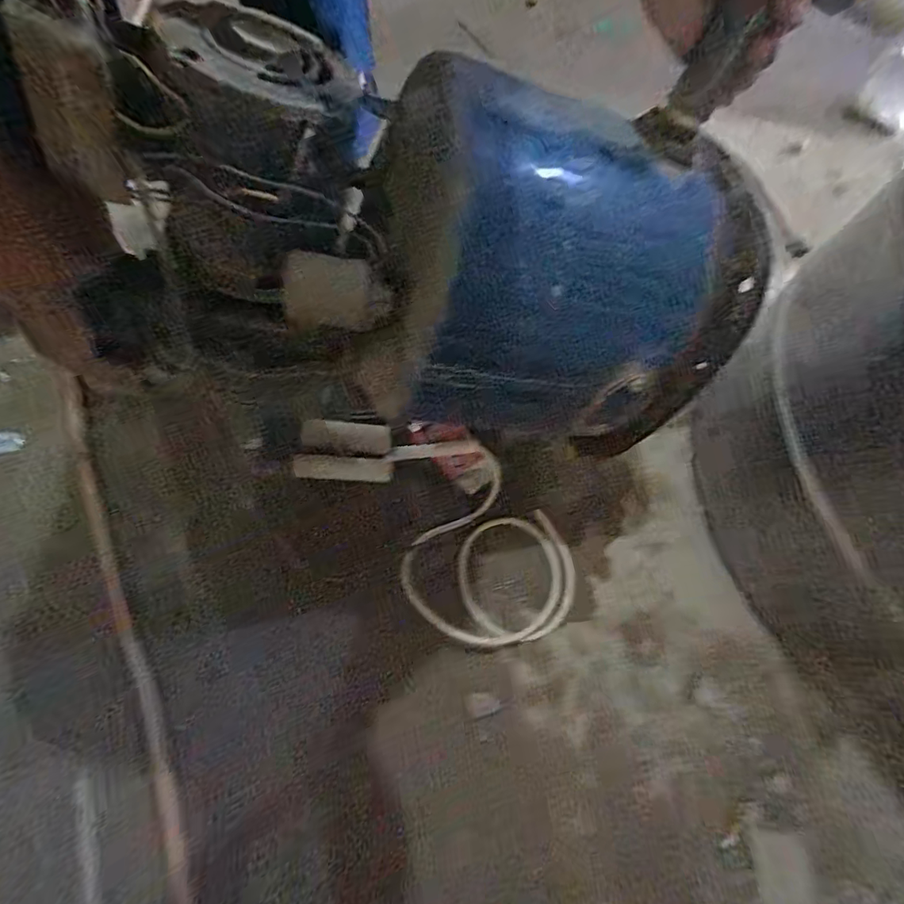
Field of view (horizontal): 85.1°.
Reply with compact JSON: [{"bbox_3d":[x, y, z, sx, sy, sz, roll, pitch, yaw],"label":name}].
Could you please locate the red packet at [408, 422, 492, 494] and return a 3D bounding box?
[{"bbox_3d":[0.002,-0.003,0.740,0.066,0.023,0.137,-41,76,-17],"label":"red packet"}]

